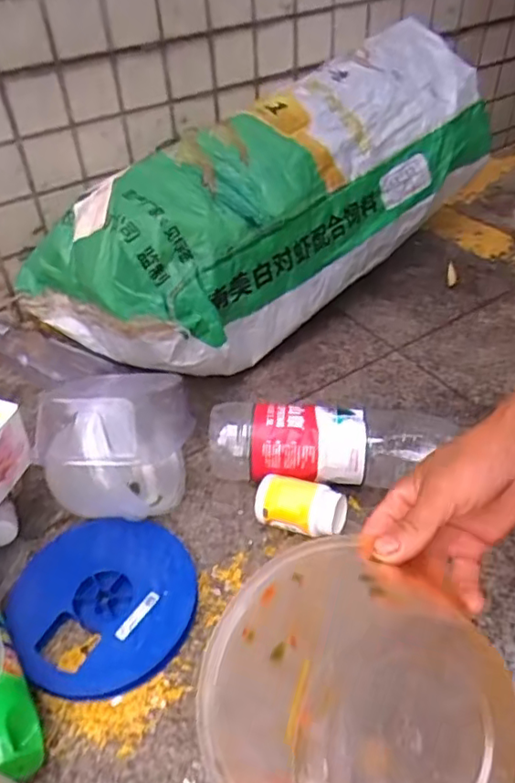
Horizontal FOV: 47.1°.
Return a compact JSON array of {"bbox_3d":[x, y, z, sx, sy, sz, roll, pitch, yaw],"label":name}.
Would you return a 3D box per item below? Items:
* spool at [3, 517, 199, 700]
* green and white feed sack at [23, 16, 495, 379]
[{"bbox_3d":[-0.146,0.199,0.568,0.169,0.022,0.173,0,43,0],"label":"spool"},{"bbox_3d":[0.021,-0.264,0.833,0.737,0.216,0.302,-34,51,-14],"label":"green and white feed sack"}]

